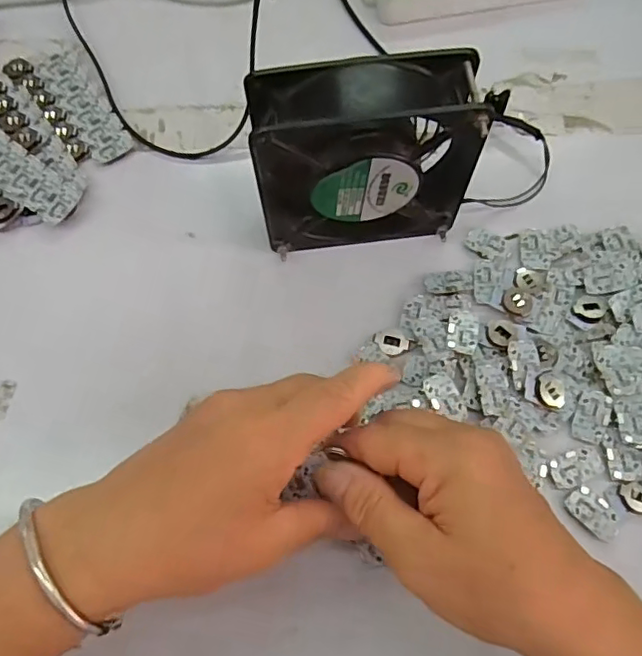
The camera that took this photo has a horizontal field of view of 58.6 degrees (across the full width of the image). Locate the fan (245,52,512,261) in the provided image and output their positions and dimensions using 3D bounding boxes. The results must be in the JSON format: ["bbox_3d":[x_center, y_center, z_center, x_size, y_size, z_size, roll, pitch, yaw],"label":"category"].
[{"bbox_3d":[0.026,-0.092,0.329,0.121,0.118,0.046,-4,71,0],"label":"fan"}]

